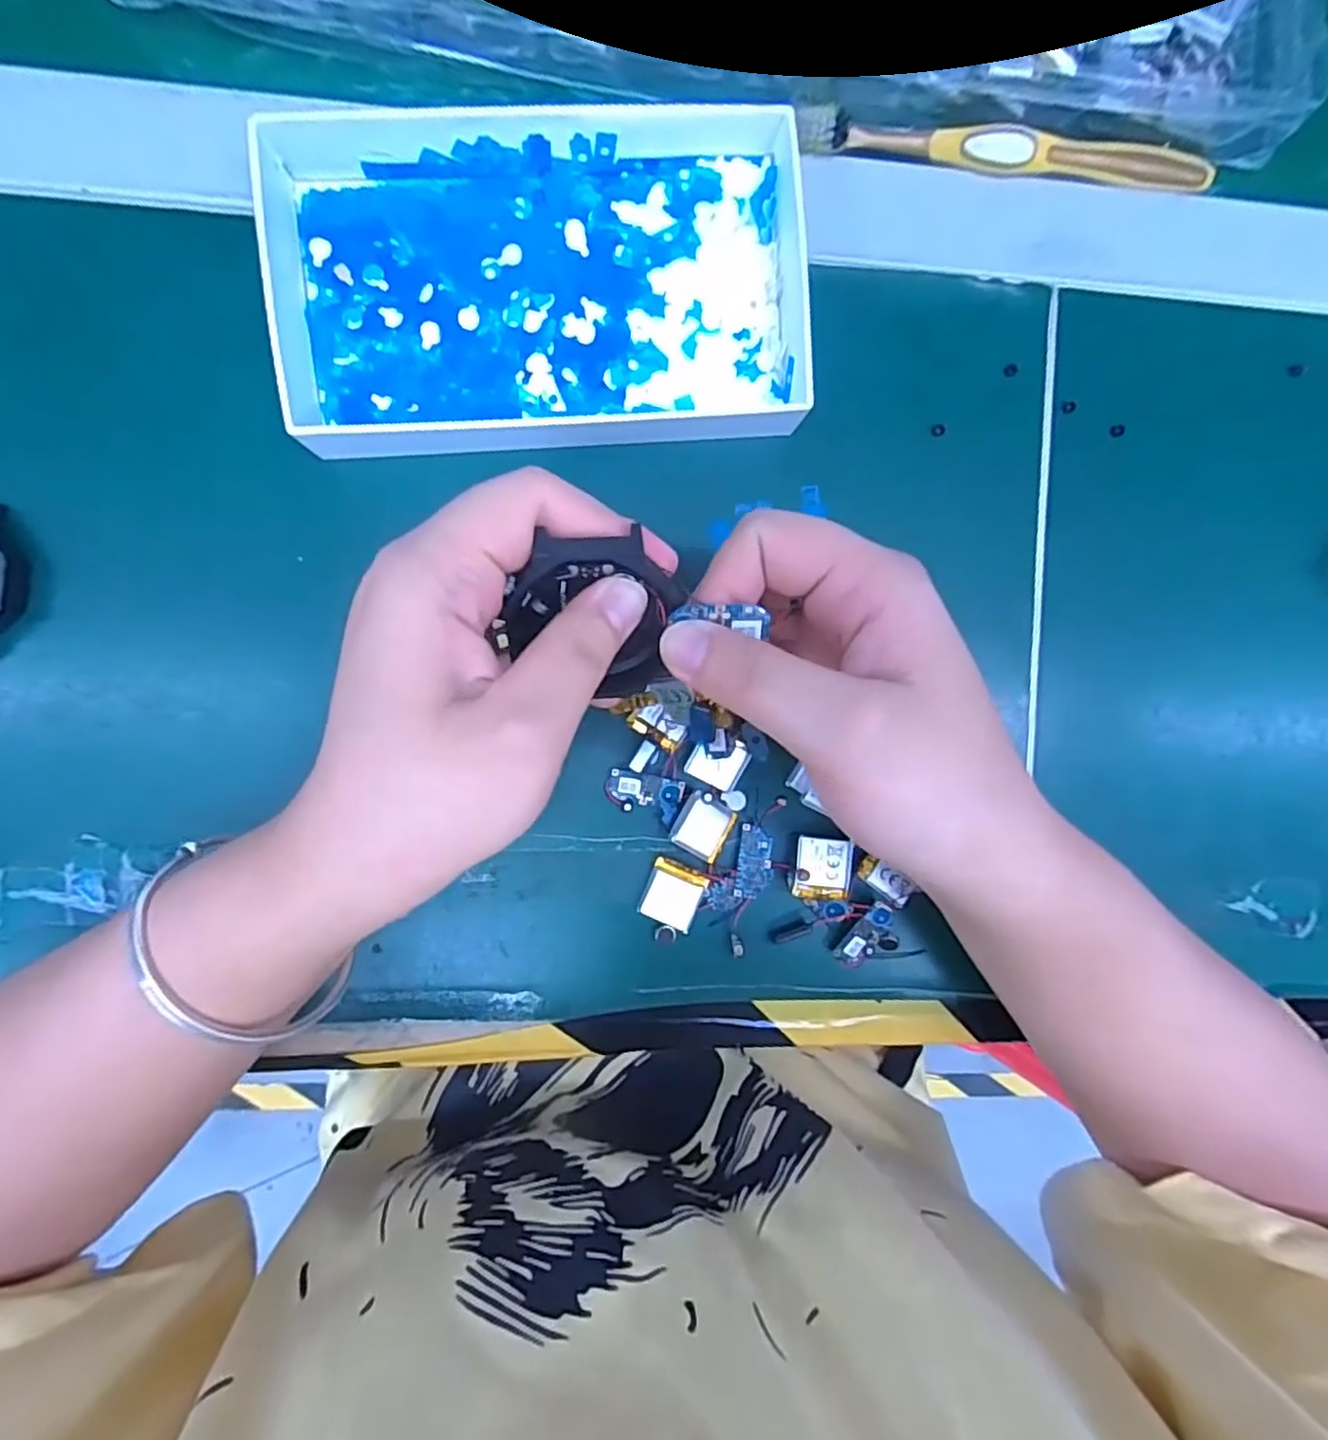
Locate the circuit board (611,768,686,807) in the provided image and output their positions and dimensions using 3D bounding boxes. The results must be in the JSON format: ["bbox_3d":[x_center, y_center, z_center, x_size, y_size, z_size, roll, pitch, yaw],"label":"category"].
[{"bbox_3d":[-0.006,0.026,0.251,0.027,0.004,0.012,6,92,-5],"label":"circuit board"}]

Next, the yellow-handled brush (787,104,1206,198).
[{"bbox_3d":[0.135,-0.217,0.253,0.171,0.007,0.014,0,93,-5],"label":"yellow-handled brush"}]

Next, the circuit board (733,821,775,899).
[{"bbox_3d":[0.035,0.055,0.256,0.014,0.005,0.028,8,92,-6],"label":"circuit board"}]

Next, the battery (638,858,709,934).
[{"bbox_3d":[0.004,0.067,0.254,0.021,0.006,0.023,24,90,-6],"label":"battery"}]

